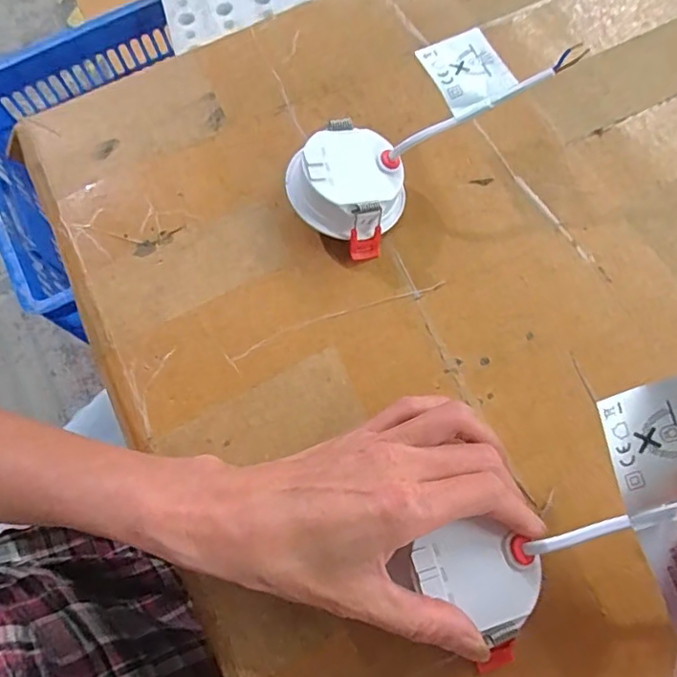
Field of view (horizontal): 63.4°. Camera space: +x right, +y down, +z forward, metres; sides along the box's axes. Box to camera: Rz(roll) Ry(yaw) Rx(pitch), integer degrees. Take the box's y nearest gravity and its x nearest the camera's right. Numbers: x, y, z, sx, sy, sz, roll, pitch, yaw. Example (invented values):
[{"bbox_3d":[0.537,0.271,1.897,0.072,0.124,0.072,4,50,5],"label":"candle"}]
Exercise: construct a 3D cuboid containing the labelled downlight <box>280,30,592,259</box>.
[{"bbox_3d":[0.040,-0.118,0.325,0.154,0.051,0.077,-39,74,-10],"label":"labelled downlight"}]

